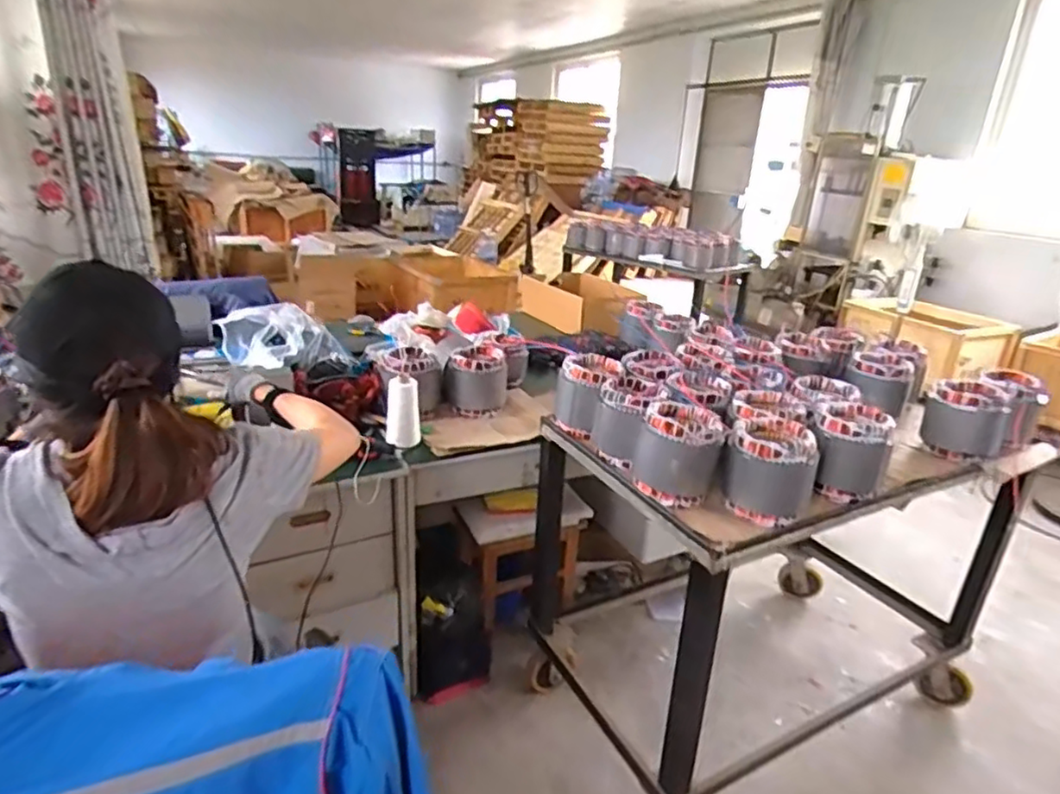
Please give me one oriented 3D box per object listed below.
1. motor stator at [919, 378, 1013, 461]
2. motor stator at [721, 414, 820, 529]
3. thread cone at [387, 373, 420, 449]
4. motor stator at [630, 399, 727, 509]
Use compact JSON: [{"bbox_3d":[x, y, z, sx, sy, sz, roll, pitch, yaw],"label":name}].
[{"bbox_3d":[1.034,0.051,1.528,0.162,0.156,0.162,18,25,32],"label":"motor stator"},{"bbox_3d":[0.452,0.133,1.214,0.155,0.160,0.150,13,23,23],"label":"motor stator"},{"bbox_3d":[-0.300,0.034,1.531,0.077,0.149,0.088,-1,22,-12],"label":"thread cone"},{"bbox_3d":[0.288,0.110,1.256,0.150,0.154,0.150,9,22,14],"label":"motor stator"}]

